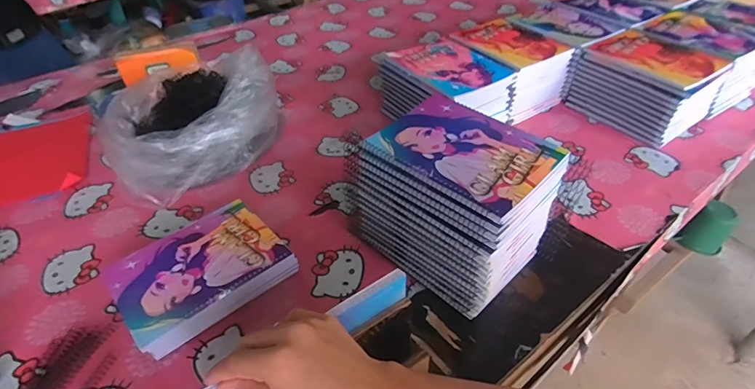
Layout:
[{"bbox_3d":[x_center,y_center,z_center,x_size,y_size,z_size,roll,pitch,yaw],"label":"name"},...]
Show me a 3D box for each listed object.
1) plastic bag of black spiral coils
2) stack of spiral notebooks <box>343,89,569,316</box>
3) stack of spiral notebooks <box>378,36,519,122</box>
[{"bbox_3d":[-0.333,-0.130,0.748,0.231,0.153,0.281,28,50,30],"label":"plastic bag of black spiral coils"},{"bbox_3d":[0.095,0.010,0.555,0.206,0.177,0.149,31,52,32],"label":"stack of spiral notebooks"},{"bbox_3d":[0.129,-0.194,0.819,0.175,0.120,0.199,-24,46,-22],"label":"stack of spiral notebooks"}]

